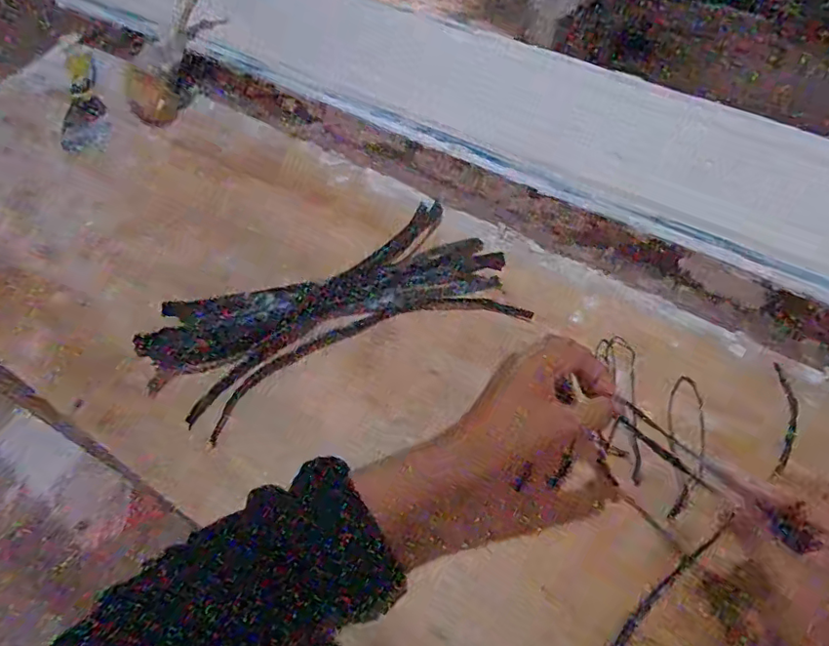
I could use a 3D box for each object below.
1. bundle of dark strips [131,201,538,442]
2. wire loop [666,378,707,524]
[{"bbox_3d":[-0.072,-0.008,0.491,0.306,0.020,0.137,-26,56,-13],"label":"bundle of dark strips"},{"bbox_3d":[0.208,0.090,0.422,0.031,0.005,0.119,9,55,12],"label":"wire loop"}]

